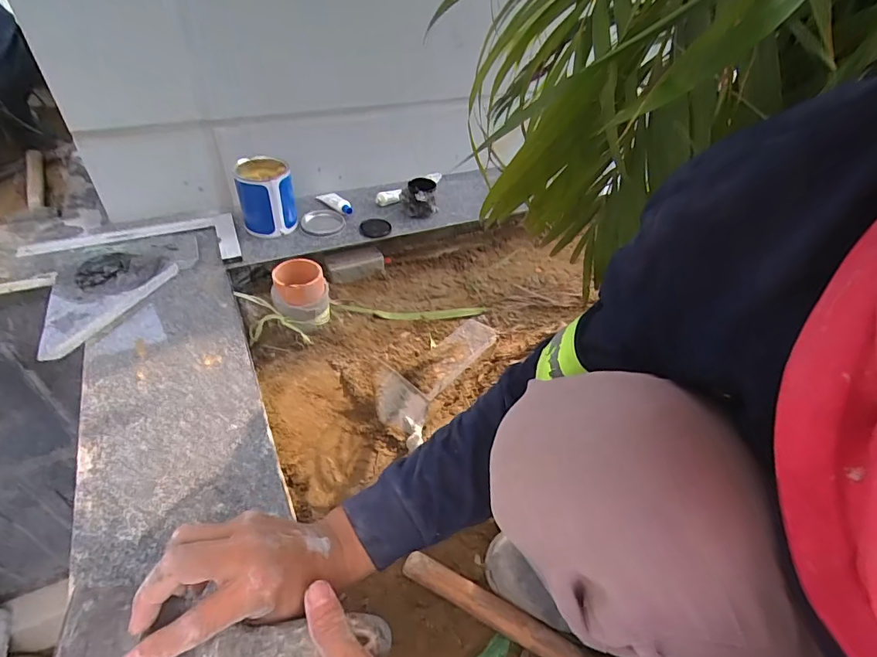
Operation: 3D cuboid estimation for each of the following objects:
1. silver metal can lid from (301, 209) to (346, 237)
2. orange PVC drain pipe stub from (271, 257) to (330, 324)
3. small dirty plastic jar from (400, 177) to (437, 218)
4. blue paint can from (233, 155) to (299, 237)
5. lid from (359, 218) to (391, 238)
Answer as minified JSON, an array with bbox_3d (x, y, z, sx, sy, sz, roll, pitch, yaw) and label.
[{"bbox_3d":[-0.239,-0.222,0.948,0.085,0.008,0.089,3,44,-3],"label":"silver metal can lid"},{"bbox_3d":[-0.242,-0.067,0.815,0.091,0.088,0.091,-5,45,-11],"label":"orange PVC drain pipe stub"},{"bbox_3d":[-0.043,-0.287,0.988,0.063,0.068,0.066,3,44,-3],"label":"small dirty plastic jar"},{"bbox_3d":[-0.331,-0.251,0.888,0.101,0.115,0.101,-9,46,-14],"label":"blue paint can"},{"bbox_3d":[-0.131,-0.210,0.954,0.063,0.009,0.066,-5,45,-10],"label":"lid"}]

